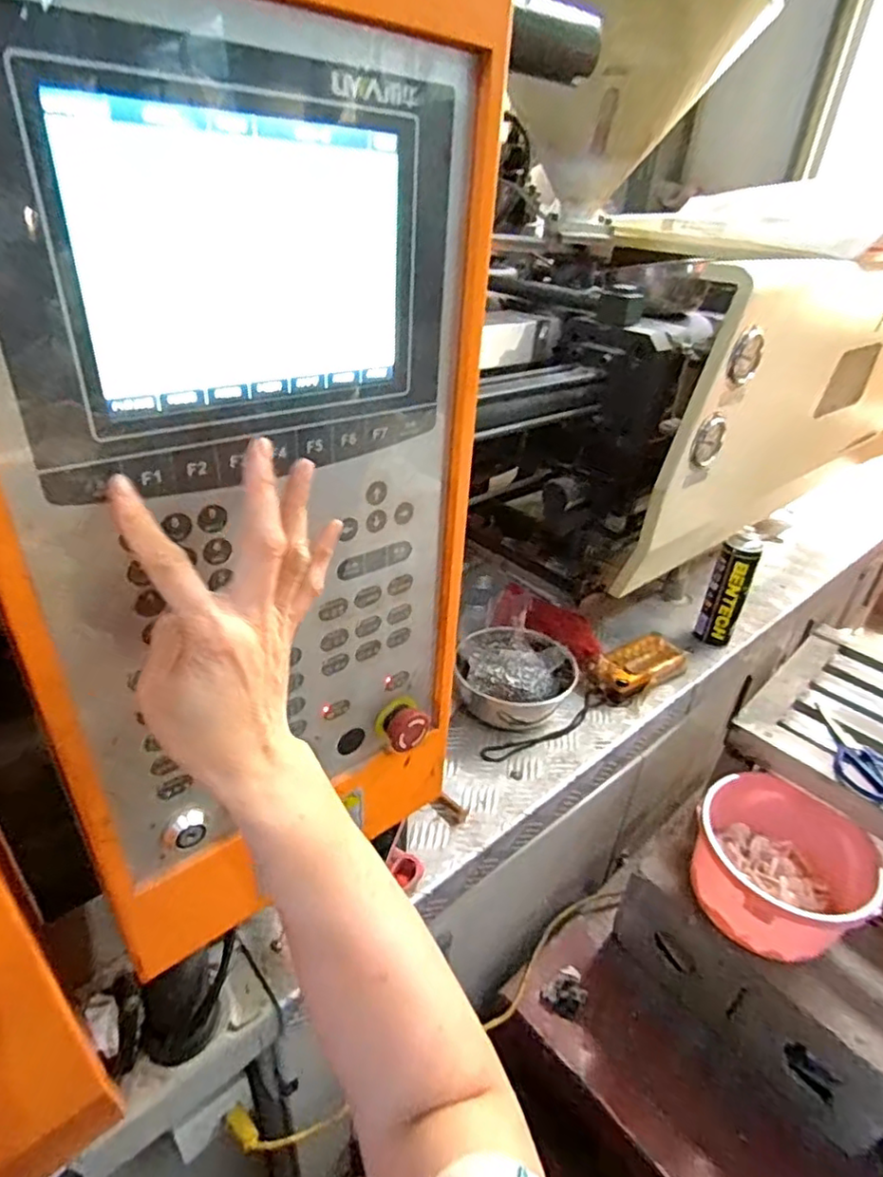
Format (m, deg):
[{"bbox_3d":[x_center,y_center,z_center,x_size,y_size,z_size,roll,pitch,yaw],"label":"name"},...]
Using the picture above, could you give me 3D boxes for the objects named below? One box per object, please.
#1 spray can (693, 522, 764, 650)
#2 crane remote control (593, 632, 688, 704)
[{"bbox_3d":[0.501,0.003,1.105,0.063,0.210,0.053,22,36,25],"label":"spray can"},{"bbox_3d":[0.325,0.133,1.047,0.167,0.049,0.086,-17,38,-29],"label":"crane remote control"}]

